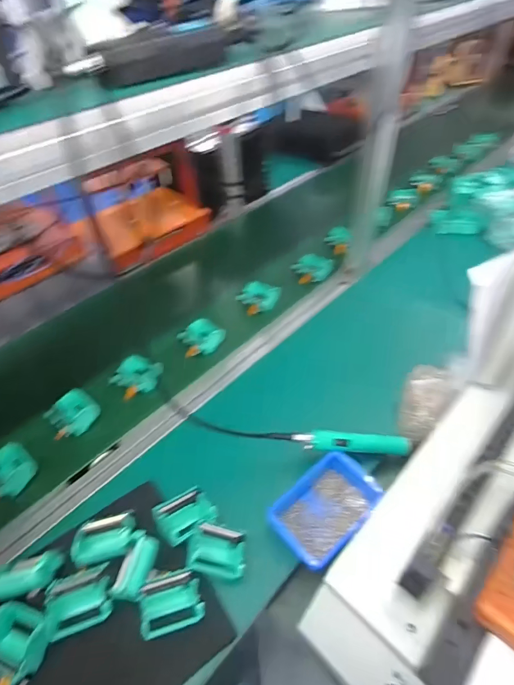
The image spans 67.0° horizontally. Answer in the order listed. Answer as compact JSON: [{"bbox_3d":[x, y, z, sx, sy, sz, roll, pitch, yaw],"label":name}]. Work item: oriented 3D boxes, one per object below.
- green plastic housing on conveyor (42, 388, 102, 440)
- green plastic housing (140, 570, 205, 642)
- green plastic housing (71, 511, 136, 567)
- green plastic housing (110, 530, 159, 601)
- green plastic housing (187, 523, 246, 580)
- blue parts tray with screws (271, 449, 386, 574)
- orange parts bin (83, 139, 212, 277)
[{"bbox_3d":[-0.337,0.131,0.712,0.082,0.044,0.084,-2,46,2],"label":"green plastic housing on conveyor"},{"bbox_3d":[-0.107,0.317,0.473,0.075,0.030,0.059,-8,50,-23],"label":"green plastic housing"},{"bbox_3d":[-0.207,0.265,0.530,0.071,0.035,0.062,-12,30,-15],"label":"green plastic housing"},{"bbox_3d":[-0.155,0.284,0.497,0.036,0.029,0.074,7,47,11],"label":"green plastic housing"},{"bbox_3d":[-0.055,0.275,0.514,0.074,0.033,0.059,20,43,-14],"label":"green plastic housing"},{"bbox_3d":[0.101,0.236,0.560,0.164,0.047,0.102,-36,54,-27],"label":"blue parts tray with screws"},{"bbox_3d":[-0.287,-0.371,1.051,0.319,0.237,0.118,-30,51,-23],"label":"orange parts bin"}]

